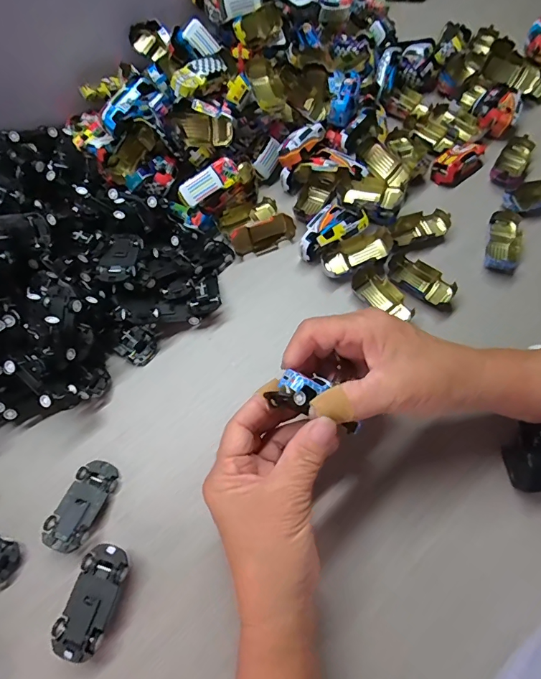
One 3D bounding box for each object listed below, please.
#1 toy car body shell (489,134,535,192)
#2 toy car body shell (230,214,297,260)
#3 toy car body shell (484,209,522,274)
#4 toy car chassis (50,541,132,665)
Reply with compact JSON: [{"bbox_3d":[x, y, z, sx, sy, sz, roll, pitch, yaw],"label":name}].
[{"bbox_3d":[0.260,-0.189,0.439,0.032,0.020,0.076,28,68,15],"label":"toy car body shell"},{"bbox_3d":[-0.008,-0.105,0.405,0.063,0.024,0.028,-32,67,-13],"label":"toy car body shell"},{"bbox_3d":[0.228,-0.096,0.394,0.034,0.014,0.071,16,66,10],"label":"toy car body shell"},{"bbox_3d":[-0.118,0.174,0.276,0.031,0.020,0.064,14,65,8],"label":"toy car chassis"}]

